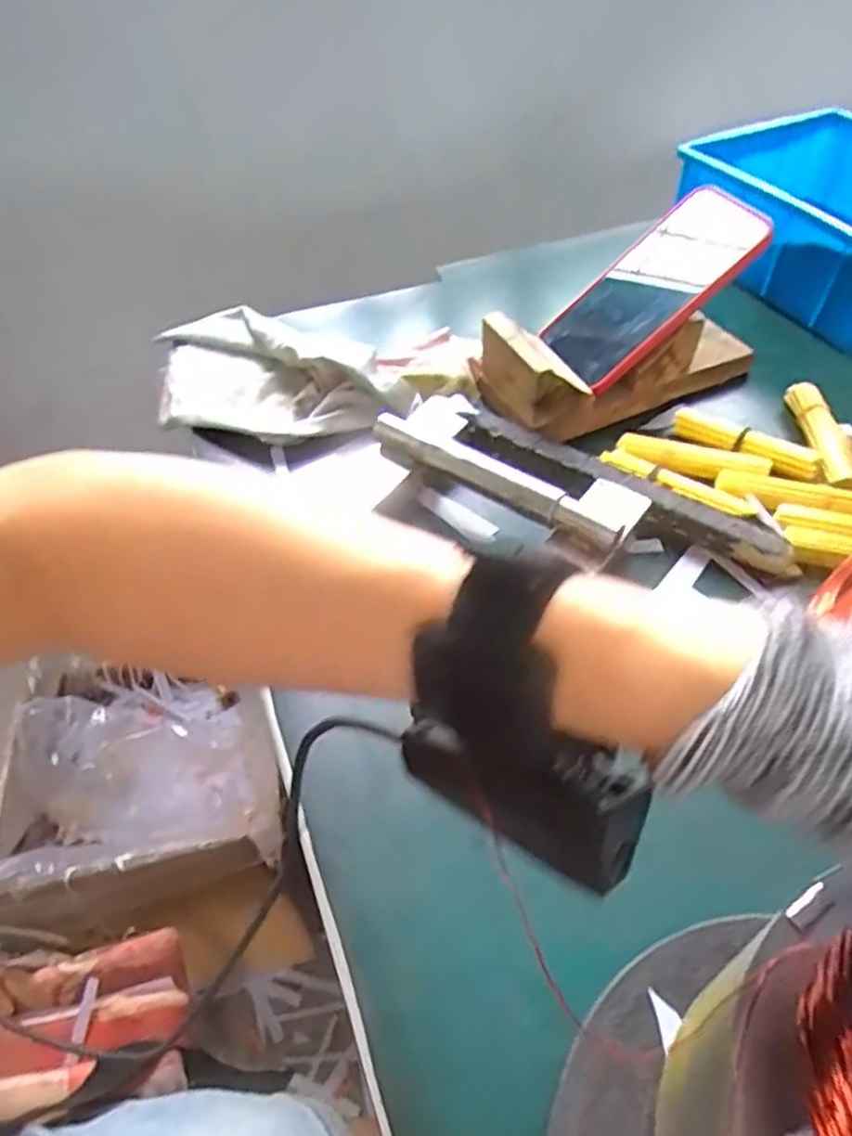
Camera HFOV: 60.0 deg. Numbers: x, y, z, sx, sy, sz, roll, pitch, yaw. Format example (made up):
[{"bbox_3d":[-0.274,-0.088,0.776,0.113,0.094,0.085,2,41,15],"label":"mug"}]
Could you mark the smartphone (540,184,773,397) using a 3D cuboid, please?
[{"bbox_3d":[0.168,-0.209,0.548,0.166,0.016,0.083,-41,50,11],"label":"smartphone"}]

